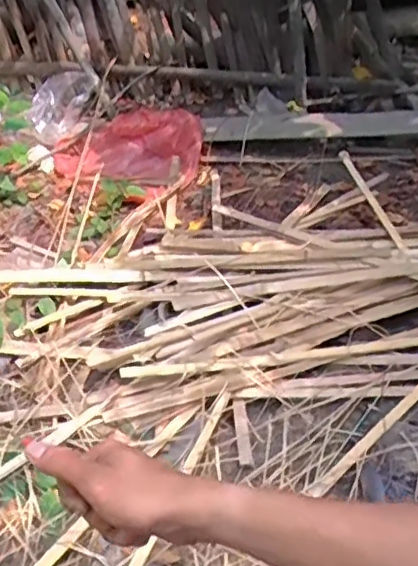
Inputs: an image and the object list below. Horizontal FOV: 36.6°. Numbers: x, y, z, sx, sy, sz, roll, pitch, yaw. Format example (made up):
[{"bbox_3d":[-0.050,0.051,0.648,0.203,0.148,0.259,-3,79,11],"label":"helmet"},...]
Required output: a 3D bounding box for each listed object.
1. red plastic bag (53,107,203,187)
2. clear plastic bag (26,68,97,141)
[{"bbox_3d":[-0.229,-0.349,1.638,0.401,0.118,0.229,5,39,14],"label":"red plastic bag"},{"bbox_3d":[-0.413,-0.492,1.764,0.204,0.164,0.100,-25,42,-23],"label":"clear plastic bag"}]

